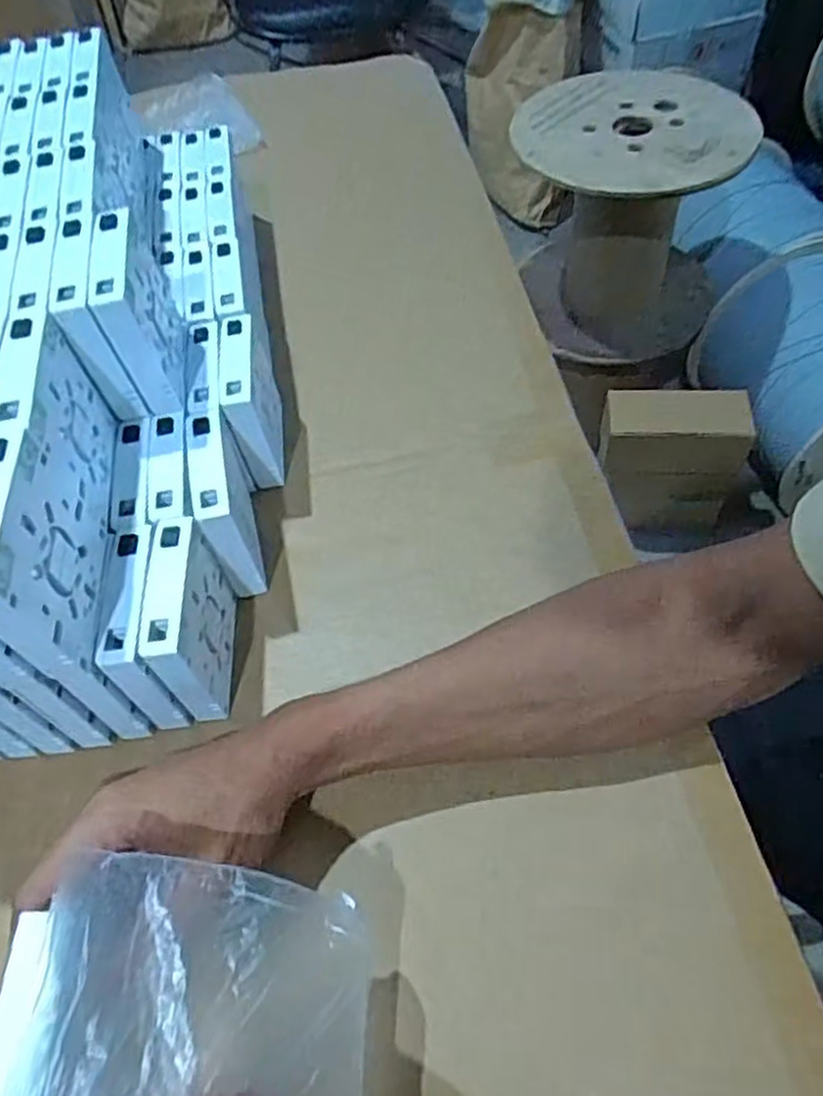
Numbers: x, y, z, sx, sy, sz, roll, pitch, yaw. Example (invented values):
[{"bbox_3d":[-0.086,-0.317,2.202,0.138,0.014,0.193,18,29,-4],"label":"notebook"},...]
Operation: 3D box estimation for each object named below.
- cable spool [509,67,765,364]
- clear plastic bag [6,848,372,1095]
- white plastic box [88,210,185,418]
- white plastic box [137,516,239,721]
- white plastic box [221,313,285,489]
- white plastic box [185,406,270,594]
[{"bbox_3d":[0.331,-0.532,1.207,0.333,0.342,0.380,1,56,5],"label":"cable spool"},{"bbox_3d":[-0.072,0.174,0.262,0.121,0.020,0.113,16,41,-23],"label":"clear plastic bag"},{"bbox_3d":[-0.162,-0.141,0.443,0.026,0.089,0.084,-12,56,-3],"label":"white plastic box"},{"bbox_3d":[-0.124,0.043,0.420,0.025,0.085,0.086,-7,55,0],"label":"white plastic box"},{"bbox_3d":[-0.109,-0.101,0.518,0.028,0.084,0.090,-12,57,-3],"label":"white plastic box"},{"bbox_3d":[-0.115,-0.026,0.467,0.025,0.085,0.091,-16,56,-6],"label":"white plastic box"}]

